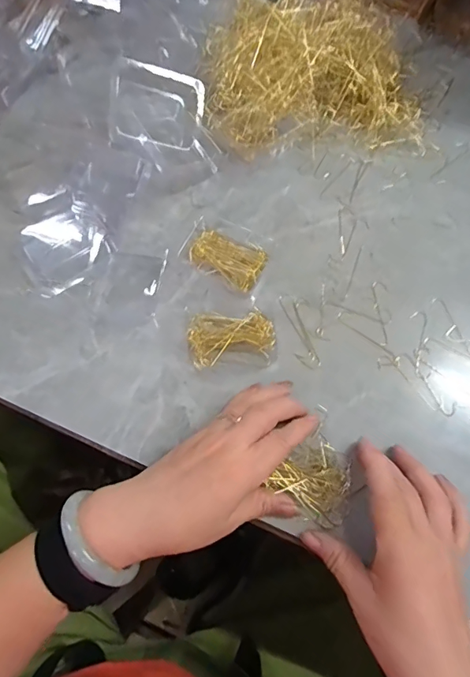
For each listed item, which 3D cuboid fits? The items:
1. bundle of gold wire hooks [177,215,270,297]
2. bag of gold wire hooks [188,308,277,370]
[{"bbox_3d":[-0.009,-0.075,0.412,0.075,0.015,0.046,25,70,9],"label":"bundle of gold wire hooks"},{"bbox_3d":[-0.002,-0.001,0.383,0.072,0.016,0.052,-3,68,-2],"label":"bag of gold wire hooks"}]

